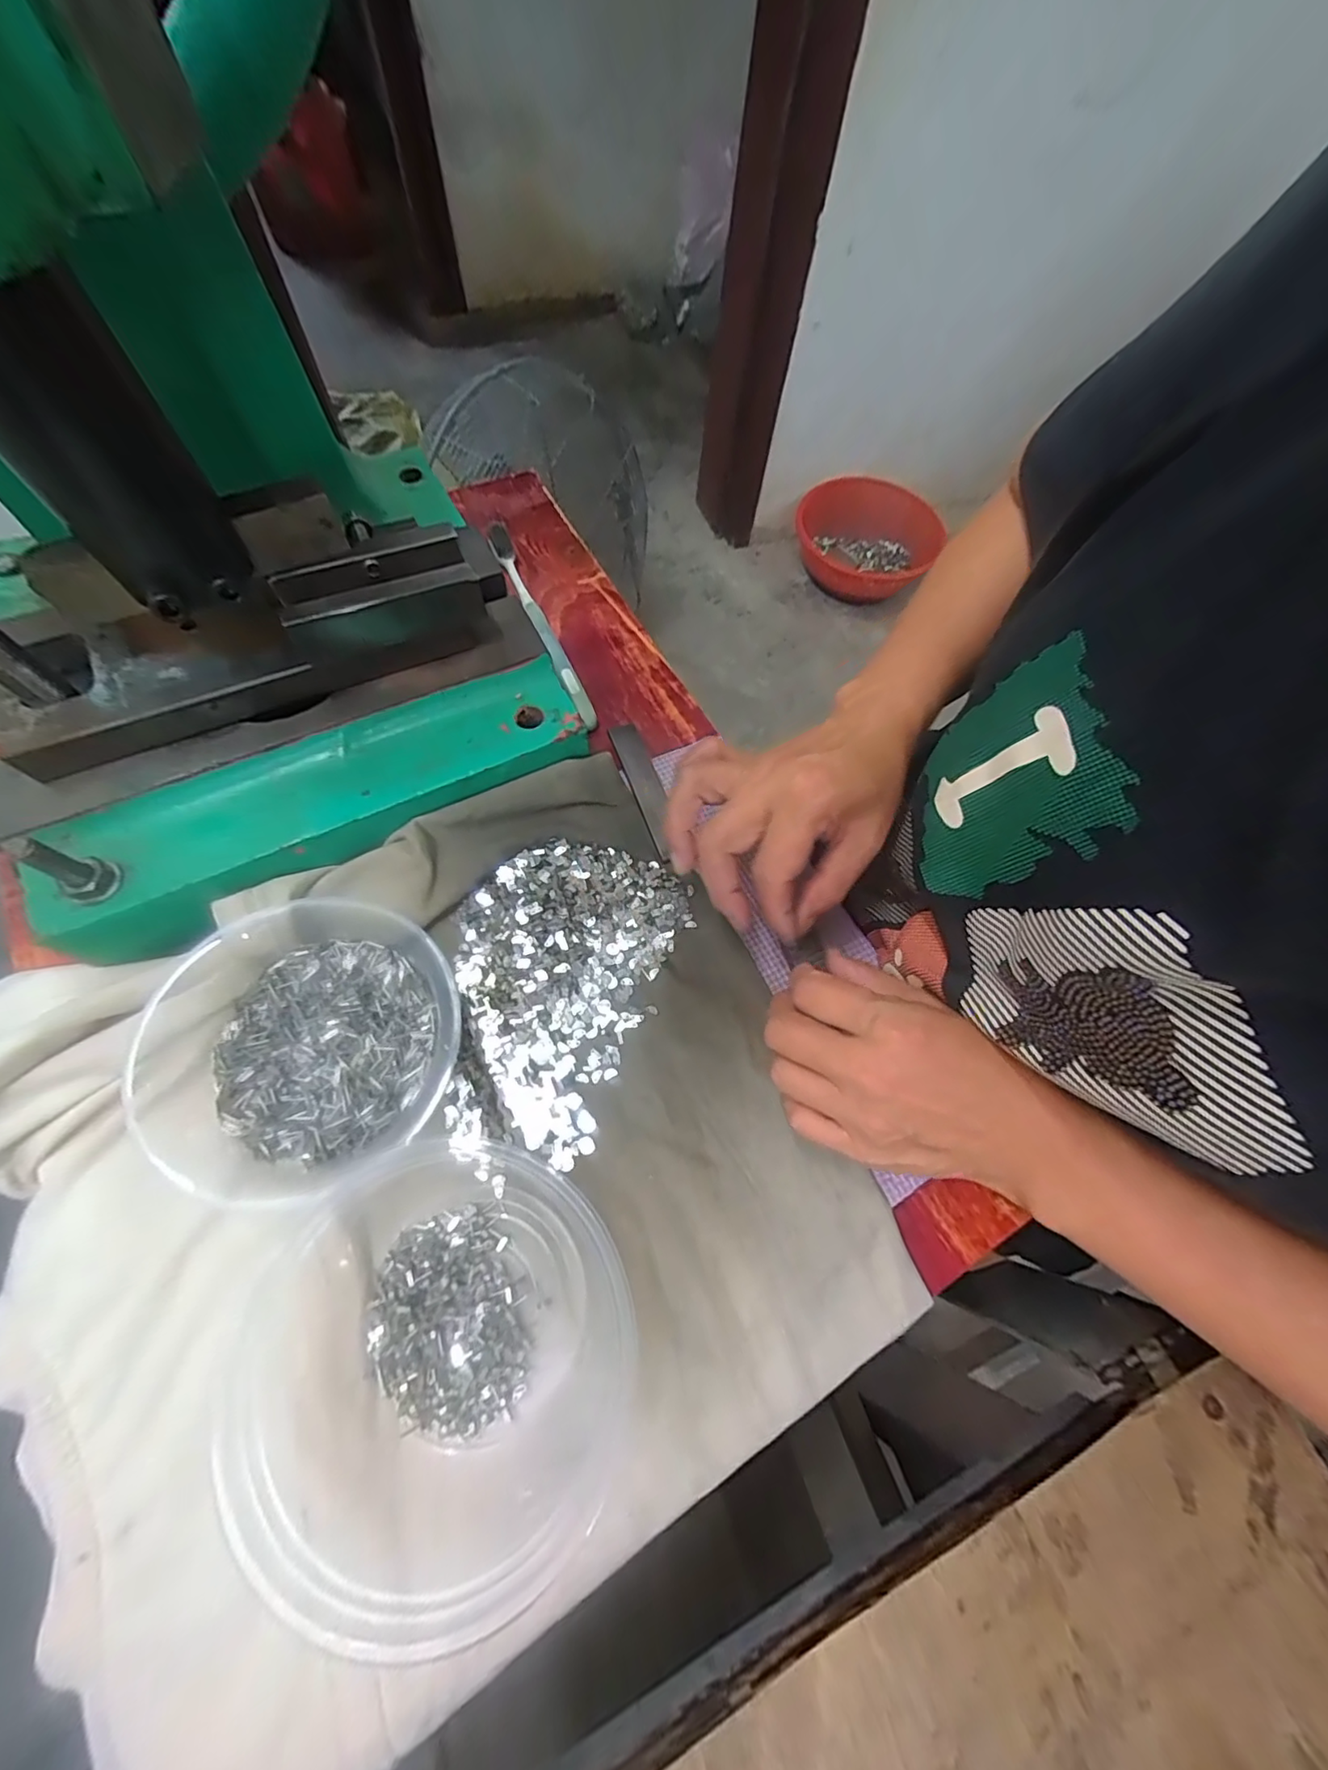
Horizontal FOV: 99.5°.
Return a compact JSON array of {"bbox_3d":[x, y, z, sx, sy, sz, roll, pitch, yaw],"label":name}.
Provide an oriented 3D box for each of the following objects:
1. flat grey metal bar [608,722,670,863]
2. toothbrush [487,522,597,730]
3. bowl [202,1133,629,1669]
[{"bbox_3d":[-0.011,-0.059,0.345,0.020,0.010,0.100,-17,69,-12],"label":"flat grey metal bar"},{"bbox_3d":[-0.087,-0.185,0.389,0.015,0.021,0.189,-21,70,-14],"label":"toothbrush"},{"bbox_3d":[-0.091,0.174,0.210,0.154,0.052,0.138,4,66,-3],"label":"bowl"}]

